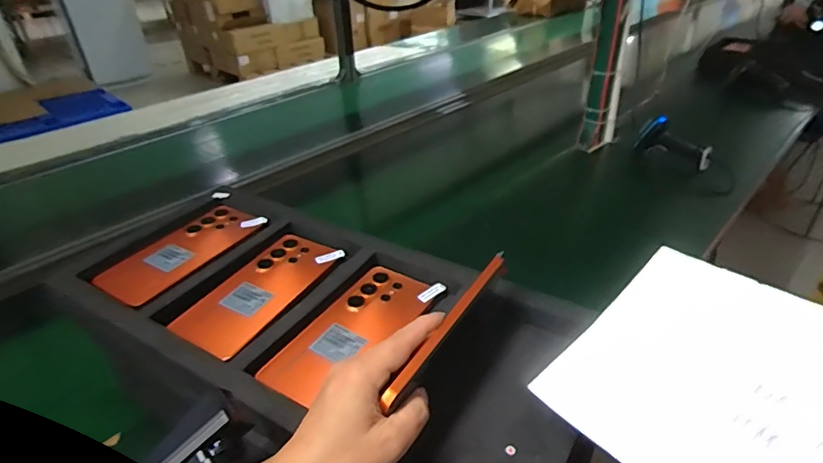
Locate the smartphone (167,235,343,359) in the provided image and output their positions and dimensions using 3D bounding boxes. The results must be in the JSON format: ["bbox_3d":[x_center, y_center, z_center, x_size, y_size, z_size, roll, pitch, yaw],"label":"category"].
[{"bbox_3d":[-0.142,0.056,0.478,0.075,0.016,0.162,15,37,25],"label":"smartphone"}]

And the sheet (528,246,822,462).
[{"bbox_3d":[0.189,0.095,0.272,0.145,0.020,0.205,-42,35,-12],"label":"sheet"}]

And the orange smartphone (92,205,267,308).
[{"bbox_3d":[-0.244,0.020,0.529,0.083,0.013,0.166,17,38,27],"label":"orange smartphone"}]

